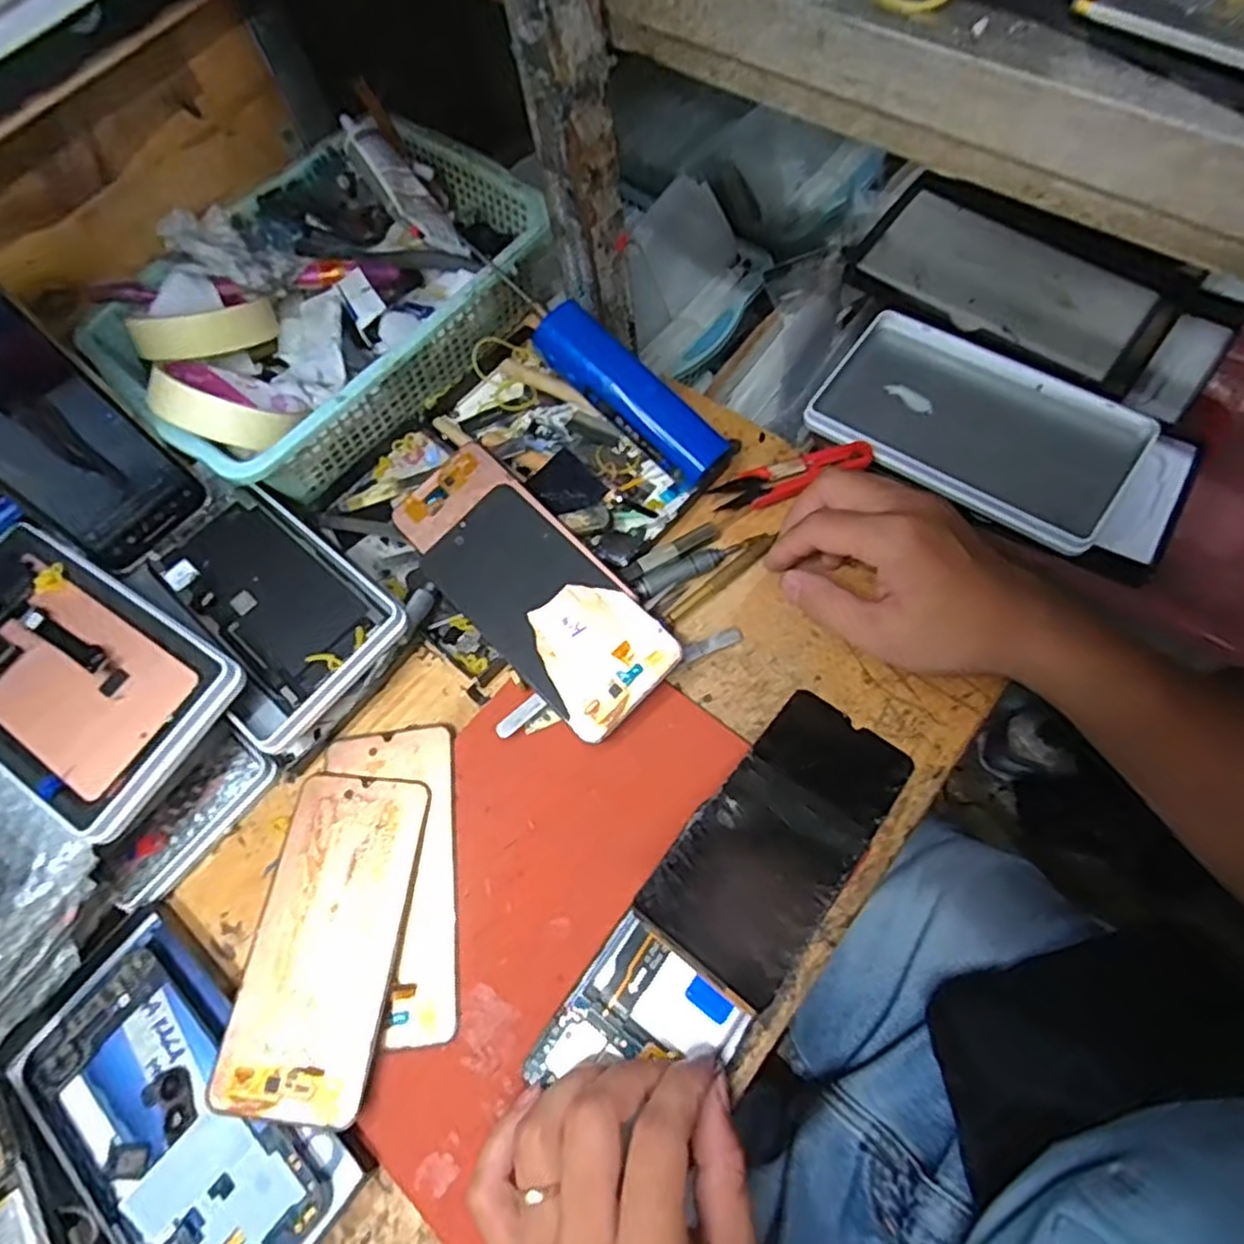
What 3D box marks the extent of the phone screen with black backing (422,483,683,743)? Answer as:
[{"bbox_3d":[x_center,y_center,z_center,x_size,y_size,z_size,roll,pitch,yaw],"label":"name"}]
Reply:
[{"bbox_3d":[-0.042,-0.009,0.397,0.071,0.004,0.149,-44,72,-5],"label":"phone screen with black backing"}]

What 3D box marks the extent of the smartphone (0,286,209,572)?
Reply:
[{"bbox_3d":[-0.301,-0.099,0.383,0.007,0.149,0.073,24,66,45],"label":"smartphone"}]

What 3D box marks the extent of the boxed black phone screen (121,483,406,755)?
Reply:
[{"bbox_3d":[-0.203,-0.013,0.408,0.154,0.017,0.097,39,76,20],"label":"boxed black phone screen"}]

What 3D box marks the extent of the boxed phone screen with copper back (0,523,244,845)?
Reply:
[{"bbox_3d":[-0.289,0.022,0.372,0.182,0.012,0.099,28,71,16],"label":"boxed phone screen with copper back"}]

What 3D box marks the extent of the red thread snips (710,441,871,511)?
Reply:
[{"bbox_3d":[0.104,-0.089,0.437,0.098,0.020,0.029,-24,66,-5],"label":"red thread snips"}]

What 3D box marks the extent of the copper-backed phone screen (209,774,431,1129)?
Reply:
[{"bbox_3d":[-0.144,0.152,0.354,0.072,0.005,0.152,5,63,4],"label":"copper-backed phone screen"}]

